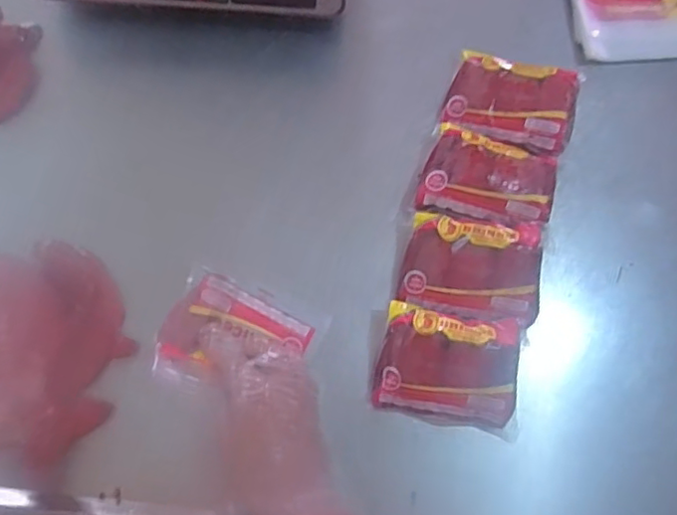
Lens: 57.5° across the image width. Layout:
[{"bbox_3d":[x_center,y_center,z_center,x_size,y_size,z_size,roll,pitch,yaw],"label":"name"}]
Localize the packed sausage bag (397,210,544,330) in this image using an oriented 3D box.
[{"bbox_3d":[0.132,0.008,0.610,0.134,0.024,0.095,12,90,10],"label":"packed sausage bag"}]

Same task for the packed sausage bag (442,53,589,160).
[{"bbox_3d":[0.185,-0.166,0.665,0.132,0.029,0.098,15,81,17],"label":"packed sausage bag"}]

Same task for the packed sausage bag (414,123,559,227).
[{"bbox_3d":[0.154,-0.083,0.642,0.133,0.047,0.098,11,74,2],"label":"packed sausage bag"}]

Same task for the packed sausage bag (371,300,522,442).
[{"bbox_3d":[0.105,0.104,0.585,0.131,0.040,0.102,11,74,2],"label":"packed sausage bag"}]

